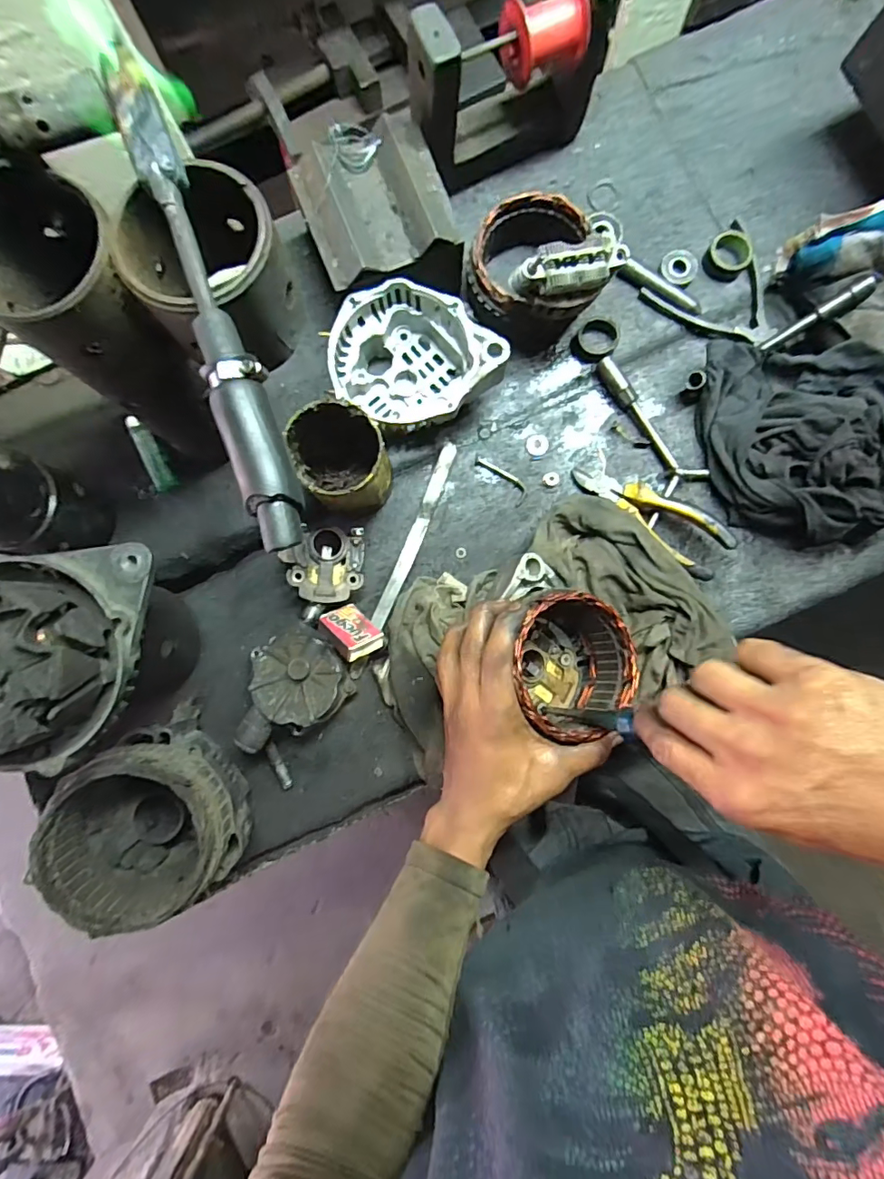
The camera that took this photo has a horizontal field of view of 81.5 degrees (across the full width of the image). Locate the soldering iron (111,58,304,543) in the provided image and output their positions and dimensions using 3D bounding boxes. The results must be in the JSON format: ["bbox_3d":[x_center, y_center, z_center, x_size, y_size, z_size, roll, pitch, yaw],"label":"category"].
[{"bbox_3d":[-0.118,-0.144,0.263,0.029,0.027,0.253,-18,85,0],"label":"soldering iron"}]

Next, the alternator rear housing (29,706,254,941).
[{"bbox_3d":[-0.232,0.193,0.424,0.128,0.108,0.128,0,85,1],"label":"alternator rear housing"}]

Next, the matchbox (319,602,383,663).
[{"bbox_3d":[-0.083,0.038,0.473,0.040,0.016,0.055,-30,57,-31],"label":"matchbox"}]

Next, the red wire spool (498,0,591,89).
[{"bbox_3d":[0.083,-0.451,0.416,0.065,0.047,0.049,-28,85,-1],"label":"red wire spool"}]

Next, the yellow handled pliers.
[{"bbox_3d":[0.195,-0.074,0.481,0.151,0.034,0.049,42,87,4],"label":"yellow handled pliers"}]

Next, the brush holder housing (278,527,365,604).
[{"bbox_3d":[-0.112,-0.021,0.483,0.073,0.035,0.067,-1,84,-10],"label":"brush holder housing"}]

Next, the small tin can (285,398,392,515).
[{"bbox_3d":[-0.082,-0.105,0.431,0.072,0.099,0.069,0,85,1],"label":"small tin can"}]

